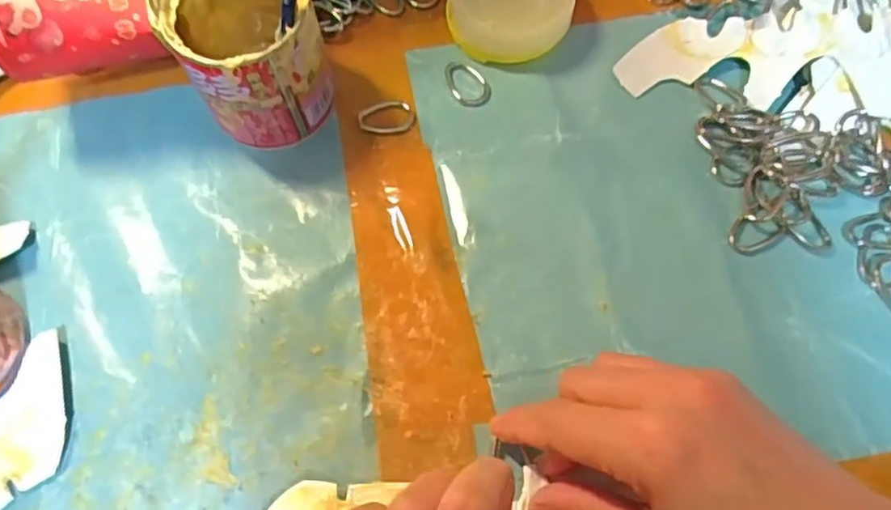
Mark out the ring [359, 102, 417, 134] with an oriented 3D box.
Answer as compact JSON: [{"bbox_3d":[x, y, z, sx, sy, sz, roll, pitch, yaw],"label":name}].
[{"bbox_3d":[-0.030,-0.072,0.333,0.029,0.006,0.017,-1,68,0],"label":"ring"}]

